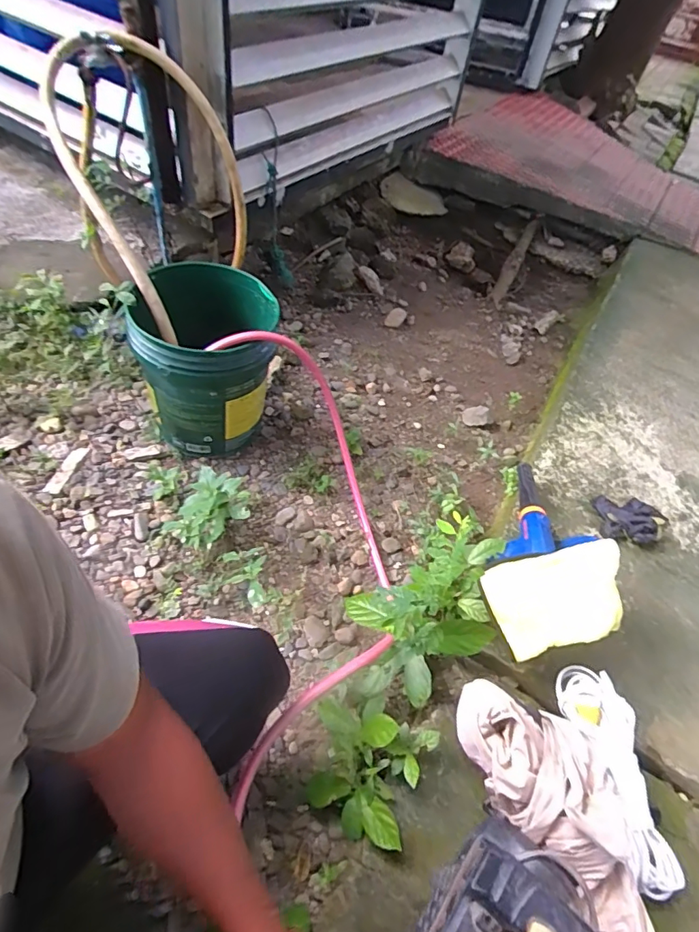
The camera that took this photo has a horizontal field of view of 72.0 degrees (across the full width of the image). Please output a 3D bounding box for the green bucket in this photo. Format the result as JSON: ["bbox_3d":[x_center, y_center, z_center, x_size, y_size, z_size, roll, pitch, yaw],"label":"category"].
[{"bbox_3d":[-0.295,-0.200,1.053,0.261,0.340,0.266,5,51,-6],"label":"green bucket"}]

